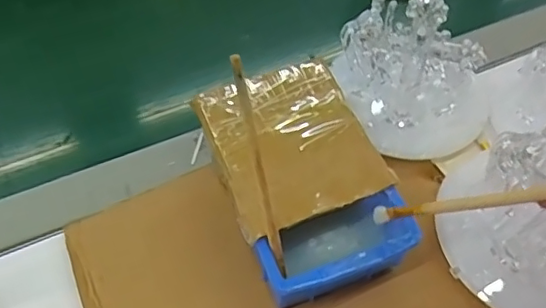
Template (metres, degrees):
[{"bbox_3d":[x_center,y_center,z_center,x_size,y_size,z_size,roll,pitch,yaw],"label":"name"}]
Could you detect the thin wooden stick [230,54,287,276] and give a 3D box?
[{"bbox_3d":[-0.006,0.012,0.310,0.006,0.138,0.005,-24,34,-20],"label":"thin wooden stick"}]

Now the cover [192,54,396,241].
[{"bbox_3d":[0.011,-0.009,0.377,0.100,0.007,0.113,-17,59,-16],"label":"cover"}]

